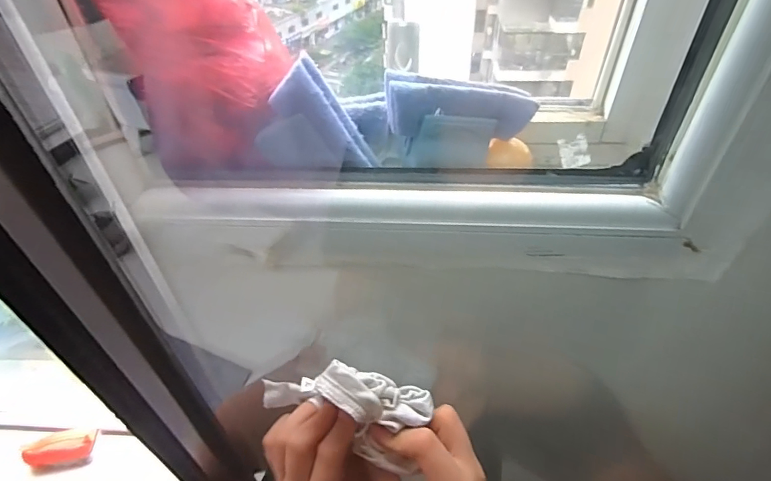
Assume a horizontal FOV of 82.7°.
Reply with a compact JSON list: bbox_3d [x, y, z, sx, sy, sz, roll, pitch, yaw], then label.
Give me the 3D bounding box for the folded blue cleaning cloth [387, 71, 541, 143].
[{"bbox_3d":[0.058,-0.103,0.343,0.127,0.043,0.020,-2,41,-22],"label":"folded blue cleaning cloth"}]

